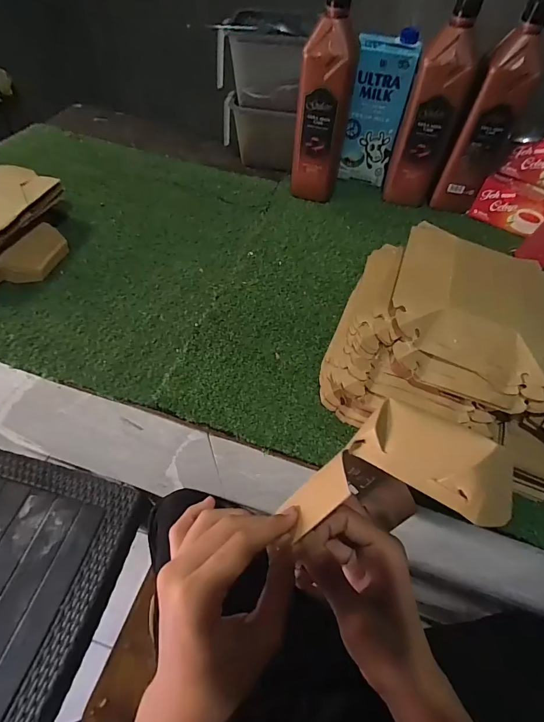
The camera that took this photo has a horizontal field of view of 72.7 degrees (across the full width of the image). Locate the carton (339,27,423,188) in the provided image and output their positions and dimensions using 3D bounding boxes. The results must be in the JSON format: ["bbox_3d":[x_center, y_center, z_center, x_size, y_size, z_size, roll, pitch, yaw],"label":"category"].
[{"bbox_3d":[0.168,-0.411,0.615,0.085,0.195,0.084,7,57,1],"label":"carton"}]

